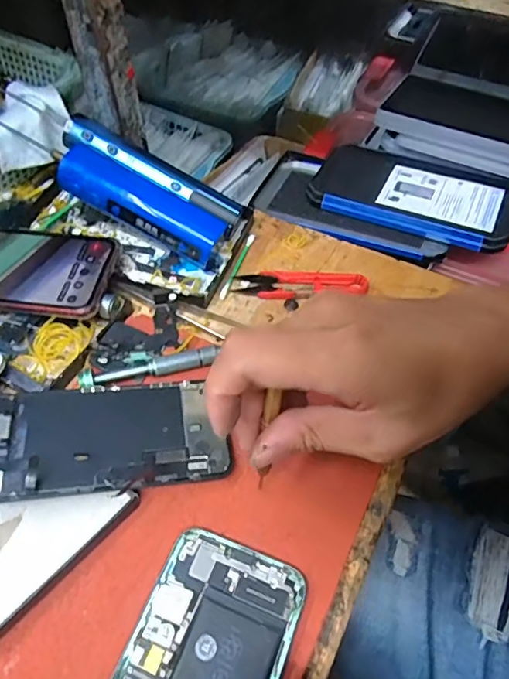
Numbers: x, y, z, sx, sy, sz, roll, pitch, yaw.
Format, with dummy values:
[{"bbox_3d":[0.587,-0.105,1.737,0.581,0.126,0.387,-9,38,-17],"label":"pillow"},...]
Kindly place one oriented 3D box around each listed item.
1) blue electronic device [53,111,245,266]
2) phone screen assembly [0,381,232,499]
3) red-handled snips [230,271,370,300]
[{"bbox_3d":[-0.089,-0.119,0.411,0.151,0.030,0.065,32,59,-1],"label":"blue electronic device"},{"bbox_3d":[-0.091,0.055,0.307,0.142,0.007,0.070,-1,48,-12],"label":"phone screen assembly"},{"bbox_3d":[0.036,-0.044,0.401,0.102,0.009,0.024,2,54,1],"label":"red-handled snips"}]

